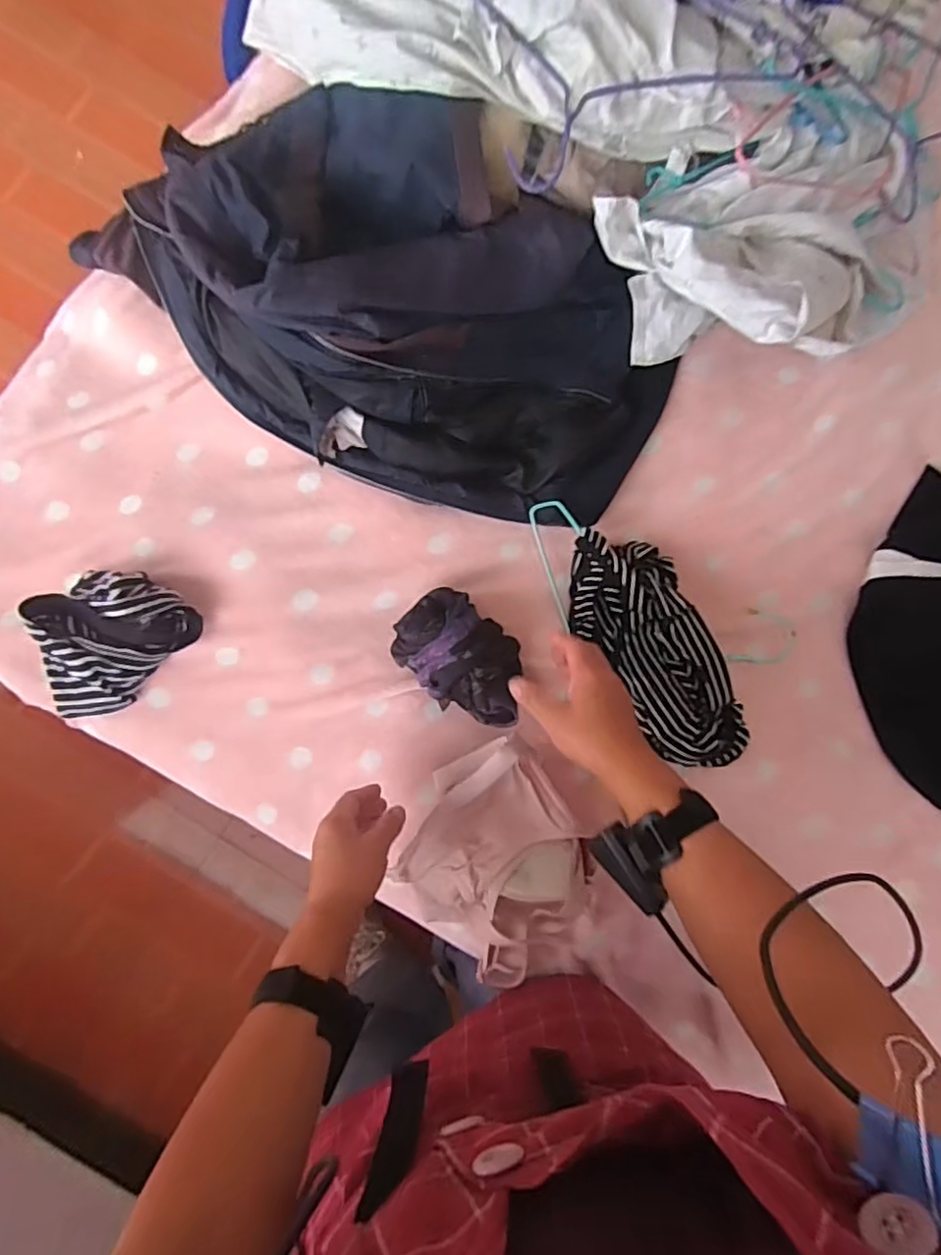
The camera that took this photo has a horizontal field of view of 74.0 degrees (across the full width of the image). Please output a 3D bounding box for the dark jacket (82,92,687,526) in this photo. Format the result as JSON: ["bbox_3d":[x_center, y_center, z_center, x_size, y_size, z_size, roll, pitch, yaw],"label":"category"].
[{"bbox_3d":[-0.078,-0.334,0.609,0.587,0.132,0.350,35,84,1],"label":"dark jacket"}]

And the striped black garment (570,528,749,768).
[{"bbox_3d":[0.185,0.024,0.638,0.115,0.060,0.258,-21,86,-4],"label":"striped black garment"}]

